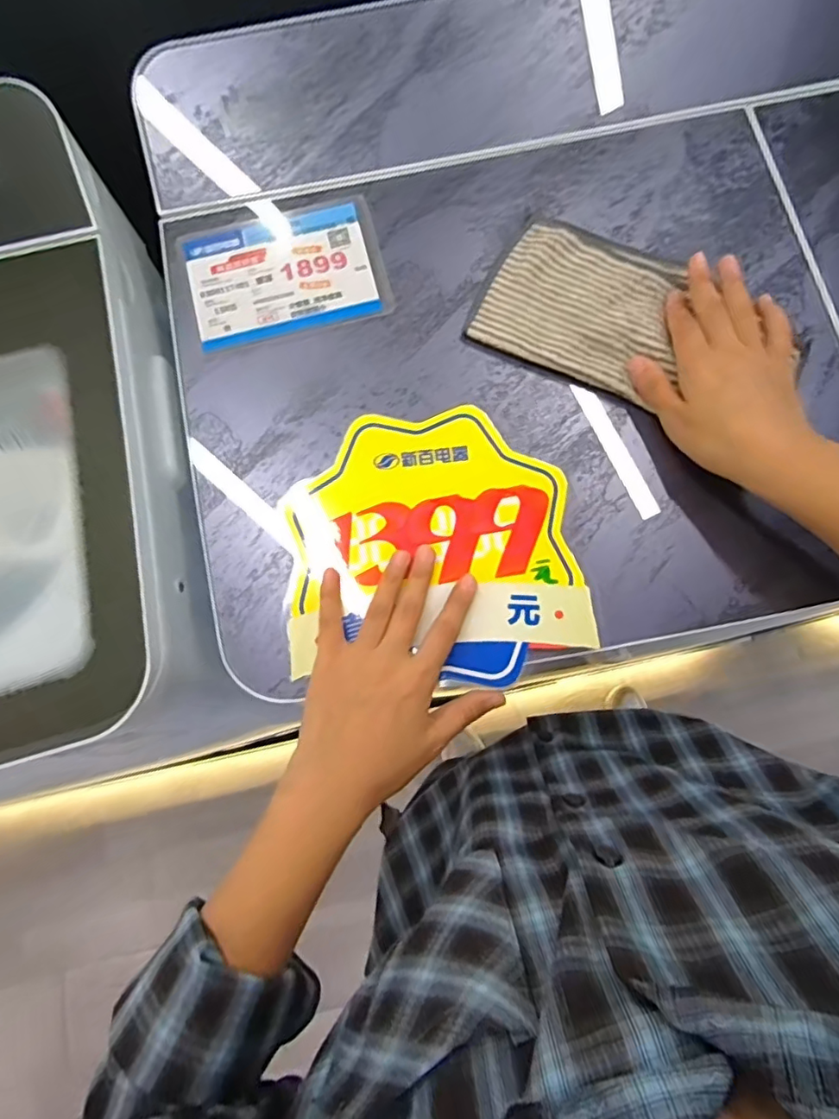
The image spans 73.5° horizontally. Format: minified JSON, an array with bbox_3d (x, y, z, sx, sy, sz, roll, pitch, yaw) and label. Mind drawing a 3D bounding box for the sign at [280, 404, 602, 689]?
[{"bbox_3d":[0.007,-0.011,0.386,0.196,0.009,0.185,-6,78,1],"label":"sign"}]

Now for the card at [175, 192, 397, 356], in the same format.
[{"bbox_3d":[-0.104,-0.222,0.432,0.149,0.004,0.110,-14,78,-1],"label":"card"}]

